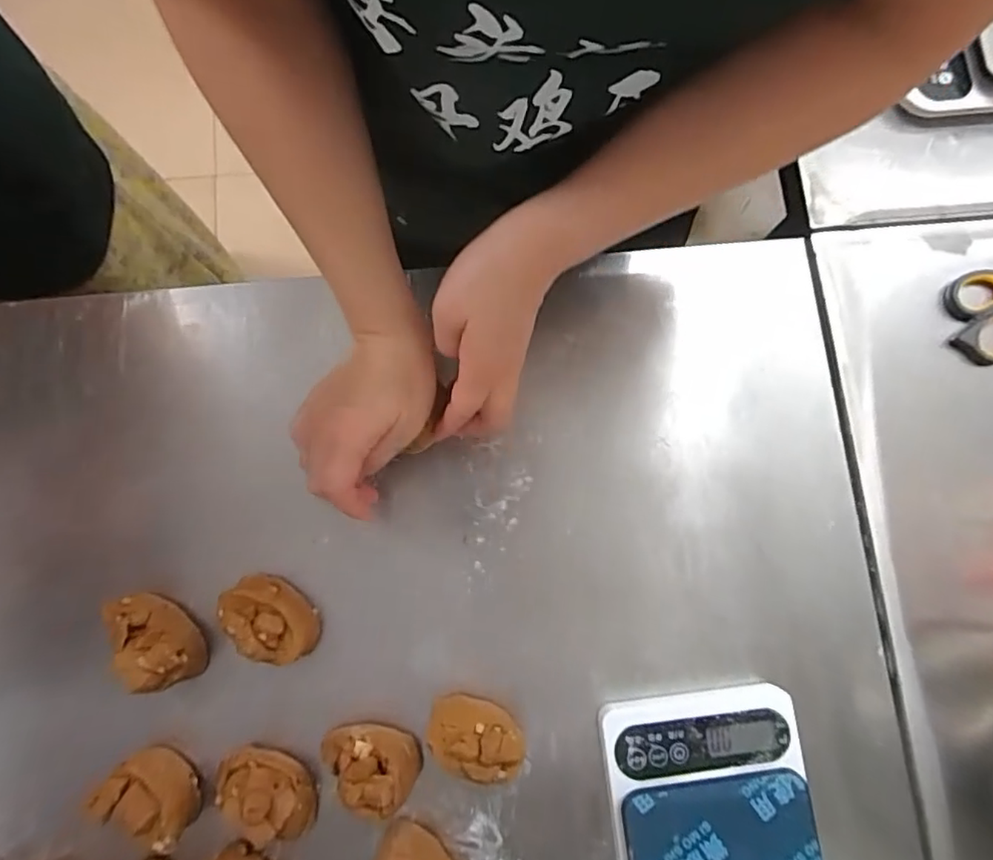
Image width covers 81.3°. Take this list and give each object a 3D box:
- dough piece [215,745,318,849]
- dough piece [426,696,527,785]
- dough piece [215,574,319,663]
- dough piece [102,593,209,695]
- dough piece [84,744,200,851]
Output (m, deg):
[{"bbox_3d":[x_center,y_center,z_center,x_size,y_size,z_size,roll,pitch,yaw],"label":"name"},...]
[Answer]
[{"bbox_3d":[-0.151,0.239,0.379,0.072,0.046,0.049,40,80,7],"label":"dough piece"},{"bbox_3d":[-0.014,0.205,0.387,0.064,0.041,0.043,23,78,4],"label":"dough piece"},{"bbox_3d":[-0.156,0.130,0.401,0.069,0.049,0.046,38,80,7],"label":"dough piece"},{"bbox_3d":[-0.233,0.144,0.396,0.046,0.049,0.071,-31,80,-7],"label":"dough piece"},{"bbox_3d":[-0.223,0.237,0.379,0.061,0.048,0.045,28,79,5],"label":"dough piece"}]

